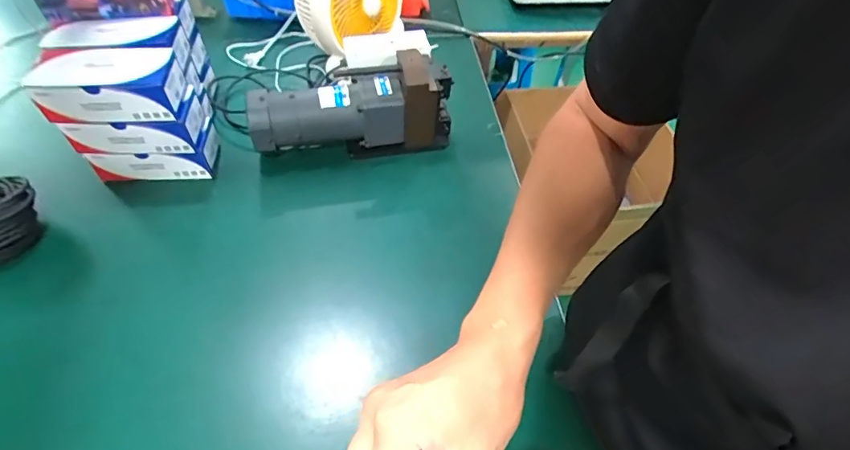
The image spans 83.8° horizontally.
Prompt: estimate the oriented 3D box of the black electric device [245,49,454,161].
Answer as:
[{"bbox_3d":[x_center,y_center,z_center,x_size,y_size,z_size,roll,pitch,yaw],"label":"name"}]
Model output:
[{"bbox_3d":[-0.116,-0.190,0.769,0.316,0.144,0.101,-5,53,-7],"label":"black electric device"}]

